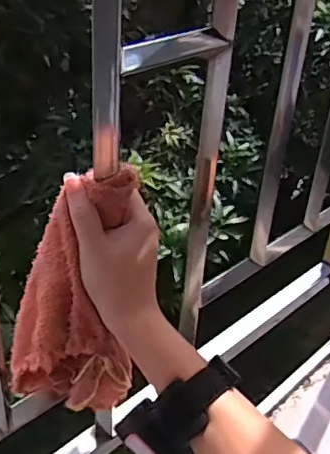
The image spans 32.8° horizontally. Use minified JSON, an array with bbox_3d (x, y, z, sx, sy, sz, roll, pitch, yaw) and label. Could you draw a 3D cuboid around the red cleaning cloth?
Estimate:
[{"bbox_3d":[-0.065,0.054,0.421,0.089,0.208,0.040,15,24,11],"label":"red cleaning cloth"}]

